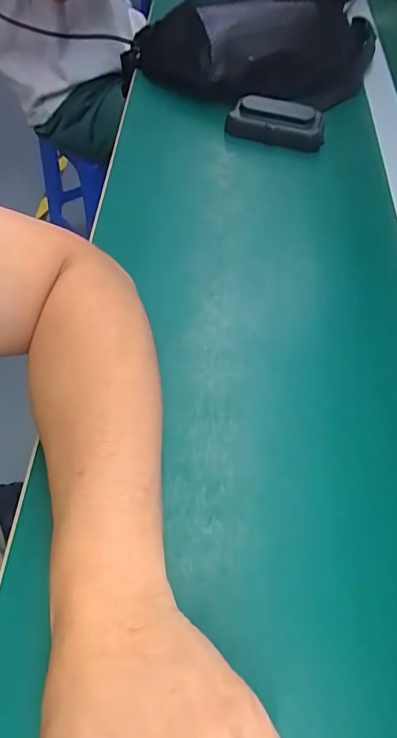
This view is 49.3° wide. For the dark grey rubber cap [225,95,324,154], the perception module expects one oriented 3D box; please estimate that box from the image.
[{"bbox_3d":[0.087,-0.279,0.490,0.109,0.033,0.039,15,60,6],"label":"dark grey rubber cap"}]

